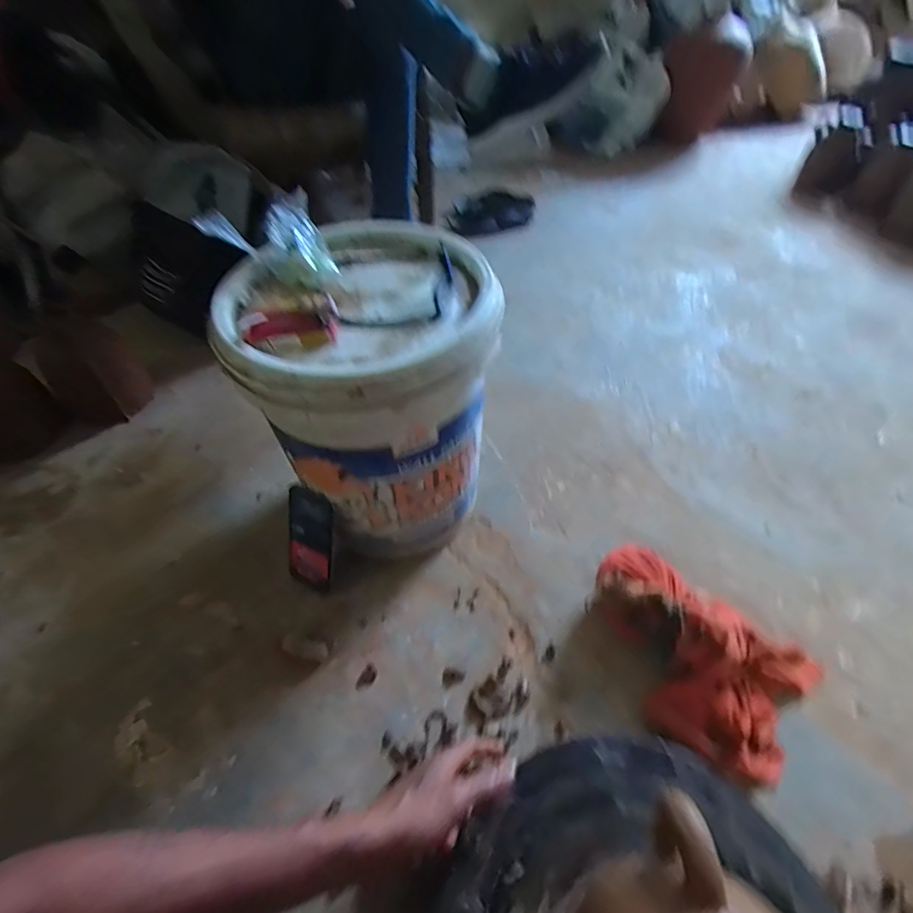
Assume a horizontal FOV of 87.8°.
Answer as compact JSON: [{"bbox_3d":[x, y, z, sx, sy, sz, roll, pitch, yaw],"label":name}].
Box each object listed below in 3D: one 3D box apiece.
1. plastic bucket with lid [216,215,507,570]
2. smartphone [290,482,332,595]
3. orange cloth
[{"bbox_3d":[-0.105,-0.069,0.654,0.281,0.364,0.297,0,51,0],"label":"plastic bucket with lid"},{"bbox_3d":[-0.201,0.113,0.654,0.058,0.151,0.014,5,18,6],"label":"smartphone"},{"bbox_3d":[0.292,0.245,0.576,0.272,0.085,0.180,27,56,22],"label":"orange cloth"}]

